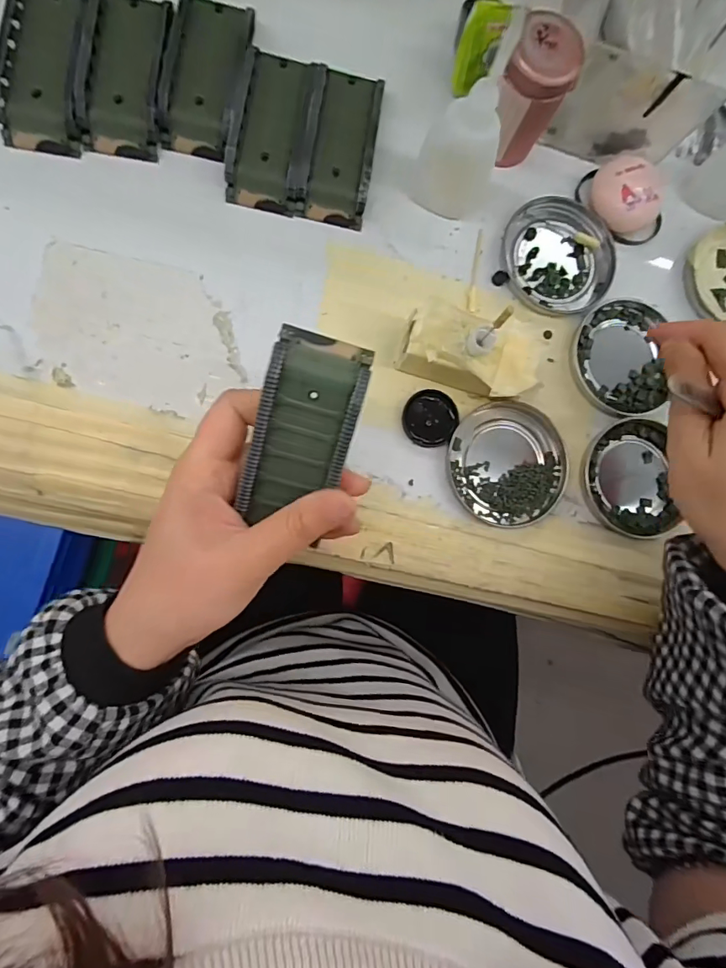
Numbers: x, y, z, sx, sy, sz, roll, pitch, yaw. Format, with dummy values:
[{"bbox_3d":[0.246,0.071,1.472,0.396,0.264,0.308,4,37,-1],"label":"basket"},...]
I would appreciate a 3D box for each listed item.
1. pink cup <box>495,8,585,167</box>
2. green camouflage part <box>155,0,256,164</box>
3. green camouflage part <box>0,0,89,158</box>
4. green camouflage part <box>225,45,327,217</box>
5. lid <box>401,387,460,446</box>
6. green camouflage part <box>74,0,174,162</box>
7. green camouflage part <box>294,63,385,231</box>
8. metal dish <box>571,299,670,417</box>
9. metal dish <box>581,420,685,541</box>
[{"bbox_3d":[0.100,-0.238,0.294,0.039,0.068,0.041,0,86,-7],"label":"pink cup"},{"bbox_3d":[-0.096,-0.251,0.291,0.044,0.015,0.095,10,85,-7],"label":"green camouflage part"},{"bbox_3d":[-0.185,-0.247,0.278,0.043,0.015,0.096,5,86,-7],"label":"green camouflage part"},{"bbox_3d":[-0.054,-0.220,0.295,0.049,0.016,0.095,9,85,-7],"label":"green camouflage part"},{"bbox_3d":[0.042,-0.042,0.302,0.034,0.007,0.035,0,86,-7],"label":"lid"},{"bbox_3d":[-0.142,-0.247,0.283,0.045,0.016,0.094,7,86,-7],"label":"green camouflage part"},{"bbox_3d":[-0.015,-0.215,0.300,0.044,0.016,0.095,9,85,-7],"label":"green camouflage part"},{"bbox_3d":[0.174,-0.086,0.323,0.069,0.010,0.078,0,86,-7],"label":"metal dish"},{"bbox_3d":[0.176,-0.003,0.316,0.062,0.013,0.075,-8,88,-8],"label":"metal dish"}]

